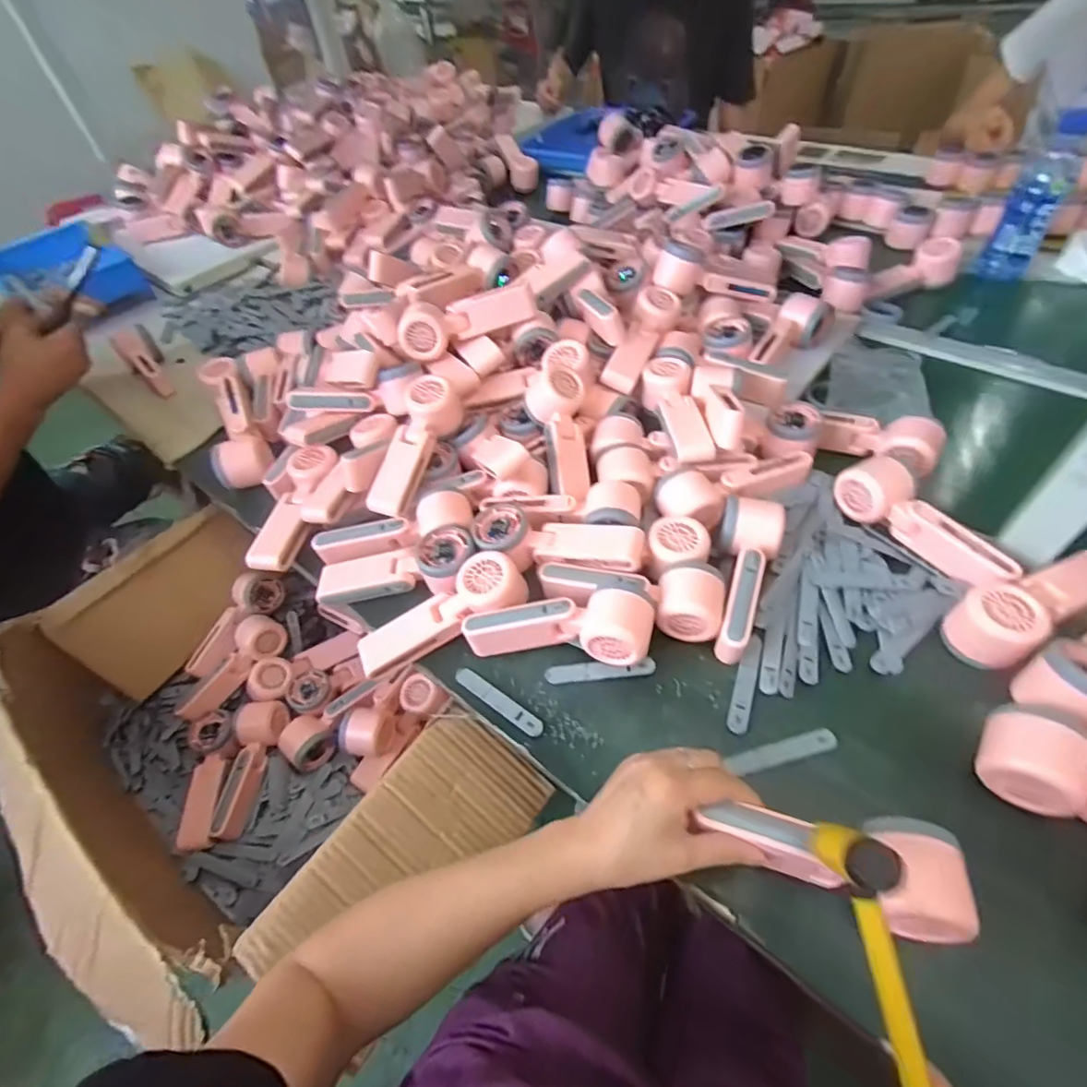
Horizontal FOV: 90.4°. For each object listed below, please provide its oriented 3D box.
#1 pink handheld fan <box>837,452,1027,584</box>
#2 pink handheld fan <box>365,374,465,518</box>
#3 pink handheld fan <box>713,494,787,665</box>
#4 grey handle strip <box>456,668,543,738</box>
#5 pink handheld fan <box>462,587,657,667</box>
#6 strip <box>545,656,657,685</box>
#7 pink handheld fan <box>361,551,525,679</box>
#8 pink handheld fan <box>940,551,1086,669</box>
[{"bbox_3d":[0.371,-0.025,0.525,0.051,0.046,0.169,-32,55,-19],"label":"pink handheld fan"},{"bbox_3d":[-0.145,-0.108,0.604,0.053,0.050,0.168,17,76,18],"label":"pink handheld fan"},{"bbox_3d":[0.184,0.031,0.504,0.054,0.049,0.159,15,54,16],"label":"pink handheld fan"},{"bbox_3d":[-0.040,0.140,0.480,0.097,0.007,0.016,30,59,26],"label":"grey handle strip"},{"bbox_3d":[0.014,0.072,0.491,0.167,0.063,0.057,5,52,9],"label":"pink handheld fan"},{"bbox_3d":[0.051,0.113,0.487,0.097,0.006,0.019,-8,62,4],"label":"strip"},{"bbox_3d":[-0.096,0.070,0.517,0.170,0.040,0.055,-32,54,-1],"label":"pink handheld fan"},{"bbox_3d":[0.420,0.051,0.463,0.170,0.047,0.060,-24,53,-14],"label":"pink handheld fan"}]

